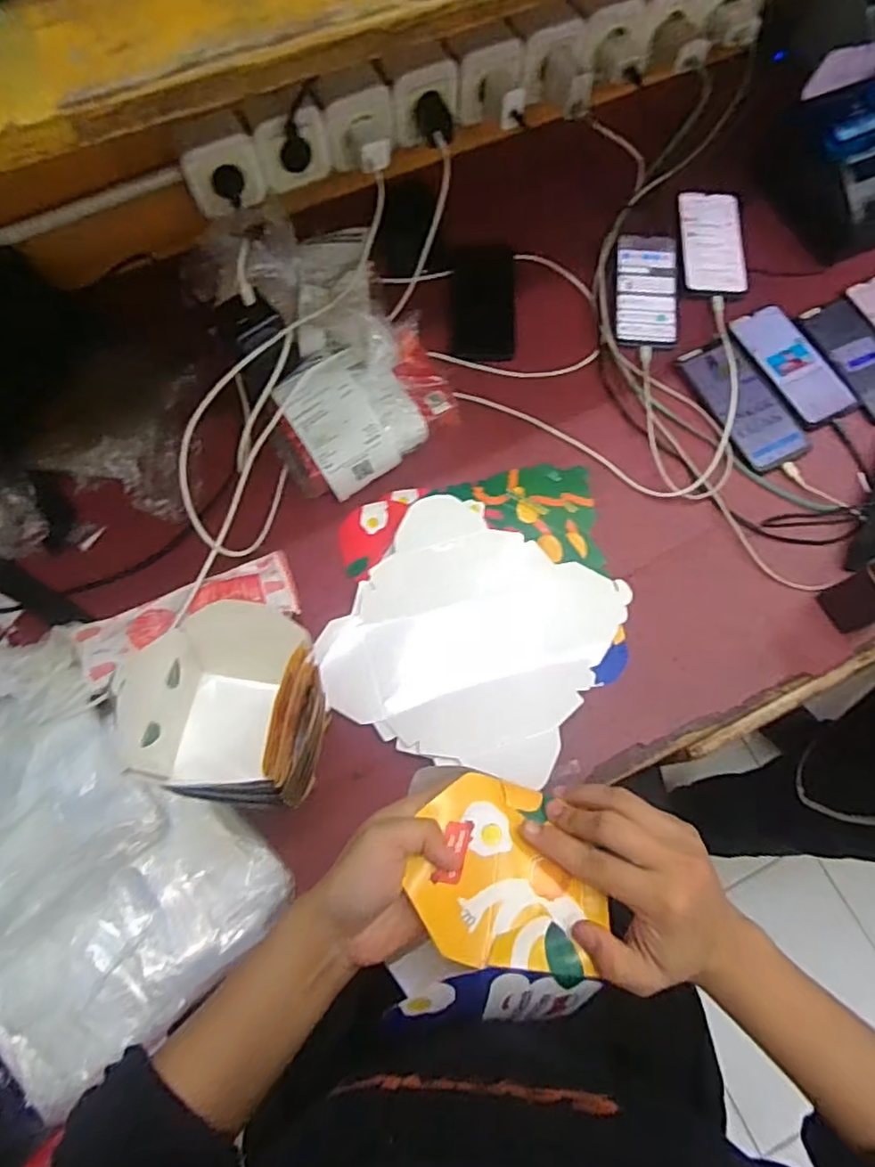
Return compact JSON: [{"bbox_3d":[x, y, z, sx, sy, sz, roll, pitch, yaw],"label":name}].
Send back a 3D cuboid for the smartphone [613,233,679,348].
[{"bbox_3d":[0.258,-0.362,0.760,0.073,0.010,0.171,7,72,2],"label":"smartphone"}]

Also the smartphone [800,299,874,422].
[{"bbox_3d":[0.499,-0.263,0.726,0.070,0.011,0.164,-18,69,-2],"label":"smartphone"}]

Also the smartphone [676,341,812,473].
[{"bbox_3d":[0.349,-0.208,0.703,0.074,0.009,0.165,-28,74,-9],"label":"smartphone"}]

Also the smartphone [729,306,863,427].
[{"bbox_3d":[0.416,-0.259,0.724,0.072,0.004,0.165,-23,73,-8],"label":"smartphone"}]

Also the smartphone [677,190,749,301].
[{"bbox_3d":[0.350,-0.432,0.780,0.081,0.005,0.171,5,72,1],"label":"smartphone"}]

